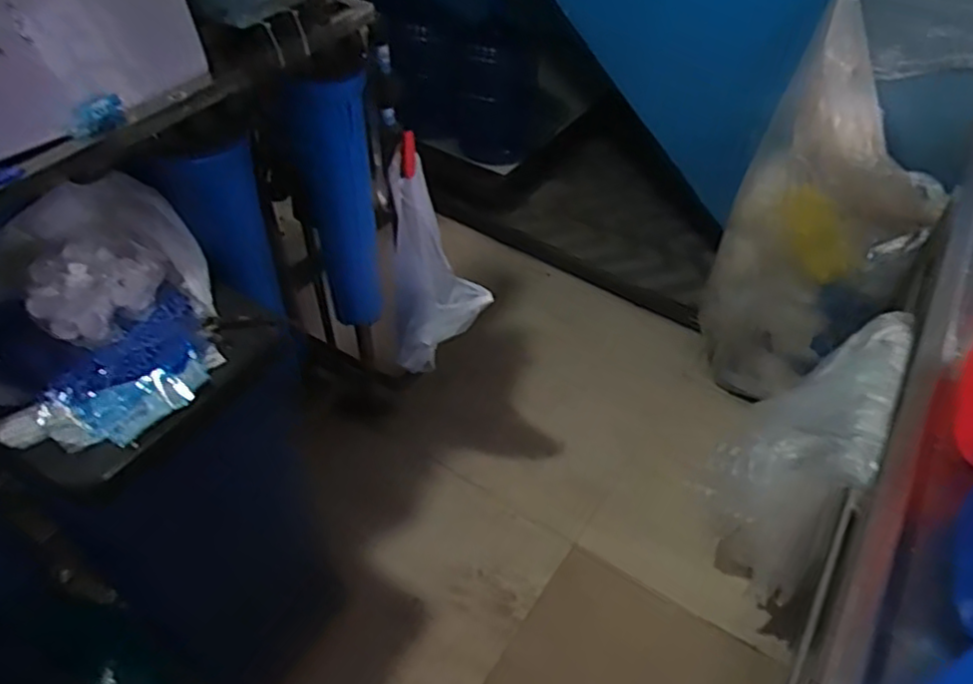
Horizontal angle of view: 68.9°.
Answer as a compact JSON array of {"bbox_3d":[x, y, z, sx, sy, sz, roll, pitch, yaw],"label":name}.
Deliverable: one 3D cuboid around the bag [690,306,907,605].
[{"bbox_3d":[0.574,0.231,1.355,0.212,0.551,0.401,25,51,22],"label":"bag"}]

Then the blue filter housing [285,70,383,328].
[{"bbox_3d":[-0.265,-0.244,1.302,0.123,0.541,0.141,-8,47,-8],"label":"blue filter housing"}]

